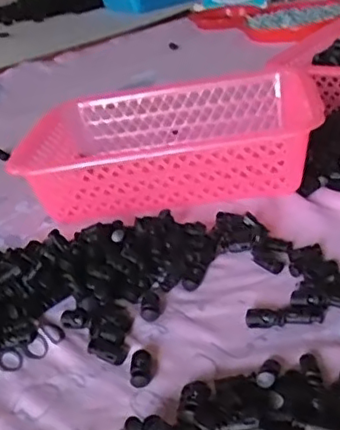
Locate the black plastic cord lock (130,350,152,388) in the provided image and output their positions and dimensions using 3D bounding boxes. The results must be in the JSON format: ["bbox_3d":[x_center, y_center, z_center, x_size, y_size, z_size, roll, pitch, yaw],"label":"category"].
[{"bbox_3d":[-0.020,0.105,0.416,0.014,0.009,0.029,-6,29,1],"label":"black plastic cord lock"}]

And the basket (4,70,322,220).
[{"bbox_3d":[0.001,-0.078,0.665,0.299,0.082,0.205,-4,29,5],"label":"basket"}]

